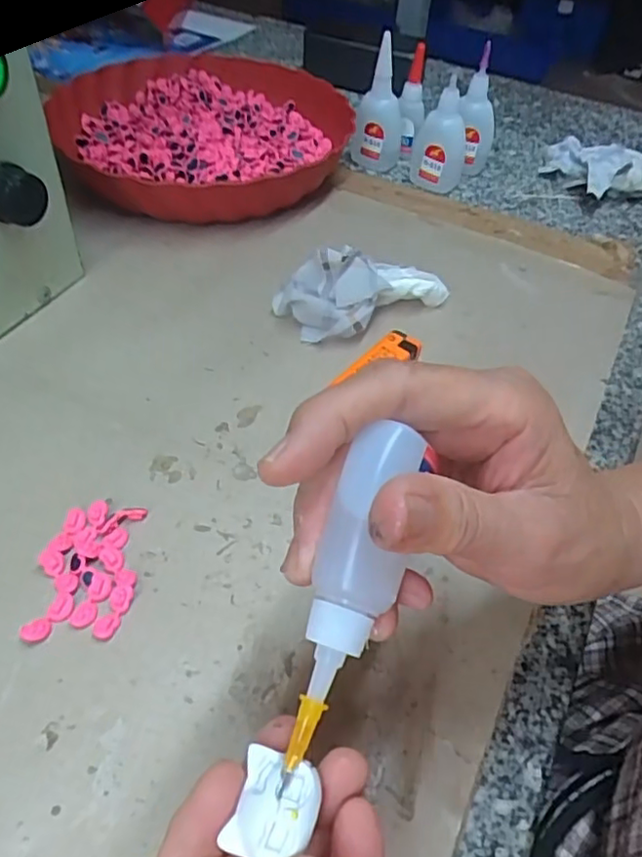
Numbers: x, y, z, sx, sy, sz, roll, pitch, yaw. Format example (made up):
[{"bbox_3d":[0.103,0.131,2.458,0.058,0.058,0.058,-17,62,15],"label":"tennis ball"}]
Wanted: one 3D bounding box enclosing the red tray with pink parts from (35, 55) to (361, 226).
[{"bbox_3d":[-0.092,-0.243,0.520,0.216,0.050,0.244,-20,53,-23],"label":"red tray with pink parts"}]

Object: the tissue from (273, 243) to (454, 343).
[{"bbox_3d":[0.026,-0.091,0.400,0.101,0.039,0.059,-24,54,-25],"label":"tissue"}]

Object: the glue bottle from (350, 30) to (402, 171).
[{"bbox_3d":[0.051,-0.272,0.525,0.039,0.094,0.031,11,47,4],"label":"glue bottle"}]

